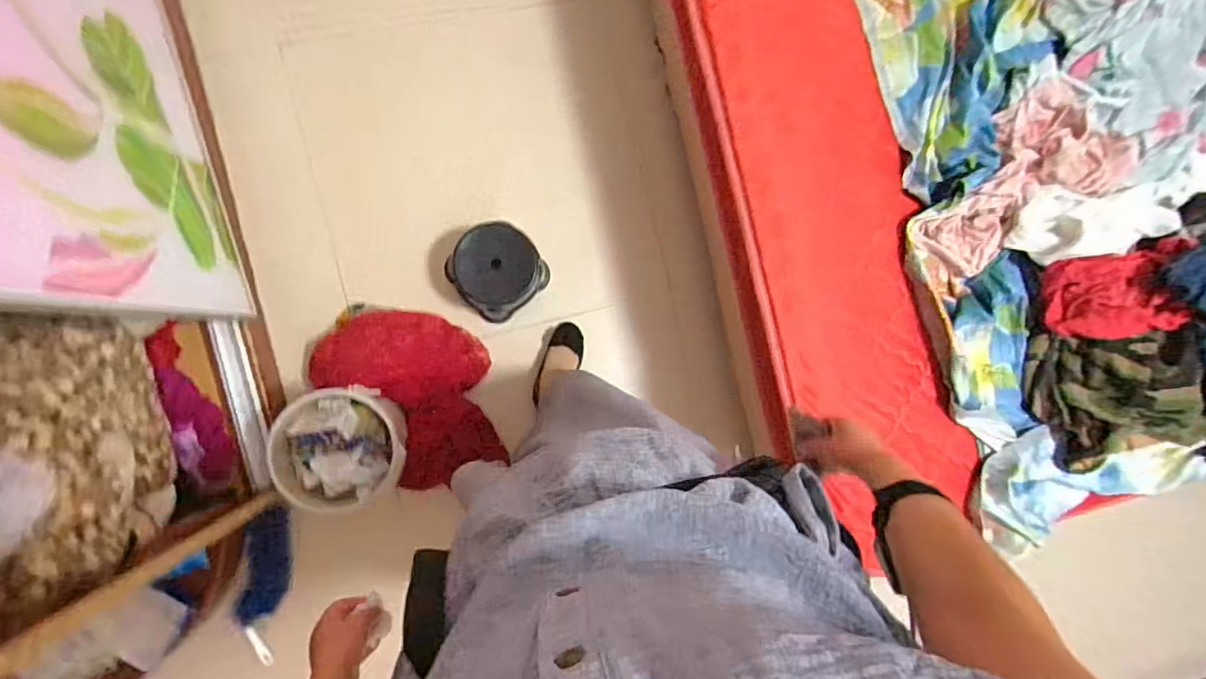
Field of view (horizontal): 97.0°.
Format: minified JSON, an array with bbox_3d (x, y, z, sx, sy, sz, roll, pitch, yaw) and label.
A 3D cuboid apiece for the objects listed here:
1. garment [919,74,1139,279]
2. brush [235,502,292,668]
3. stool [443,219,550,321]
[{"bbox_3d":[0.756,-0.297,0.968,0.376,0.098,0.215,-35,95,-7],"label":"garment"},{"bbox_3d":[-0.779,0.564,1.238,0.091,0.052,0.358,8,88,-9],"label":"brush"},{"bbox_3d":[-0.254,-0.165,1.289,0.199,0.172,0.193,0,90,-9],"label":"stool"}]

